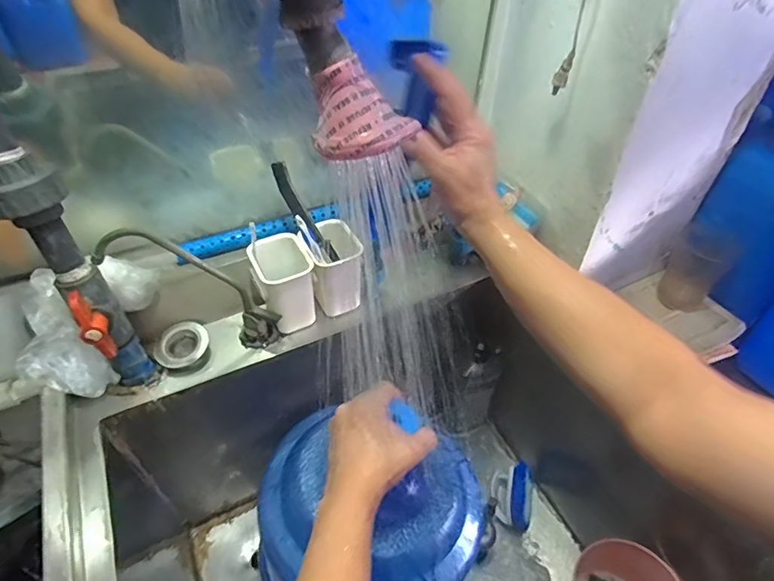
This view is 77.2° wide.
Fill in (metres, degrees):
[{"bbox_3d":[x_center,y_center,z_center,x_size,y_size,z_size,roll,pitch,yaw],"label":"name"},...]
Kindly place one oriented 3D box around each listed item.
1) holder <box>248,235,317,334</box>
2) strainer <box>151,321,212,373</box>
[{"bbox_3d":[-0.139,-0.008,0.663,0.072,0.106,0.085,-16,48,-17],"label":"holder"},{"bbox_3d":[-0.276,0.074,0.652,0.069,0.028,0.067,-6,46,-8],"label":"strainer"}]

